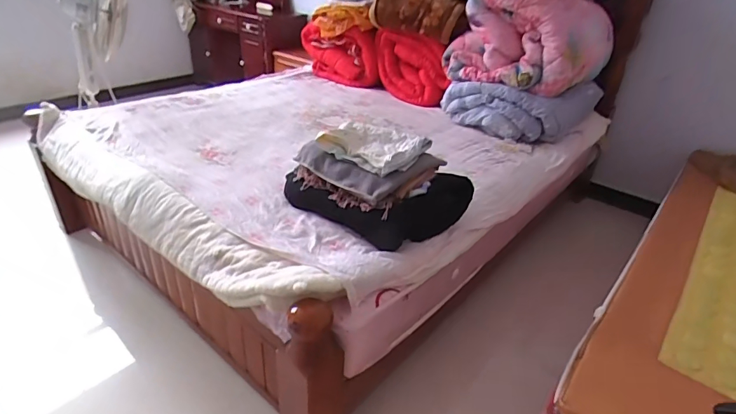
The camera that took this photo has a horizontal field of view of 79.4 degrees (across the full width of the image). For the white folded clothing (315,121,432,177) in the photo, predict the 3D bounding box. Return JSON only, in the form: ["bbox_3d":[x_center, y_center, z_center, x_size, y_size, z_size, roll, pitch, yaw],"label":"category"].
[{"bbox_3d":[0.009,-0.195,1.357,0.289,0.054,0.245,19,34,25],"label":"white folded clothing"}]

